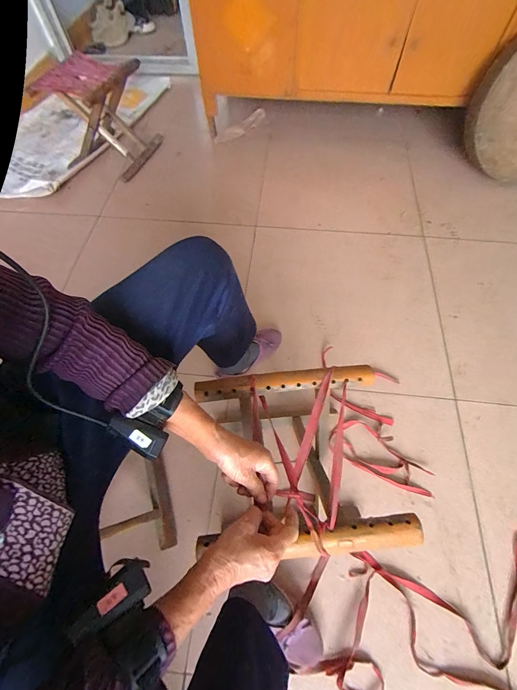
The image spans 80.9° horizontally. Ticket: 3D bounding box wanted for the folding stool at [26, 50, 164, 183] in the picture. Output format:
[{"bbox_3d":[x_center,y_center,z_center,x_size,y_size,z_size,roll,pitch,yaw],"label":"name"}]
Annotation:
[{"bbox_3d":[-0.591,-0.885,1.178,0.265,0.297,0.318,17,65,9],"label":"folding stool"}]

